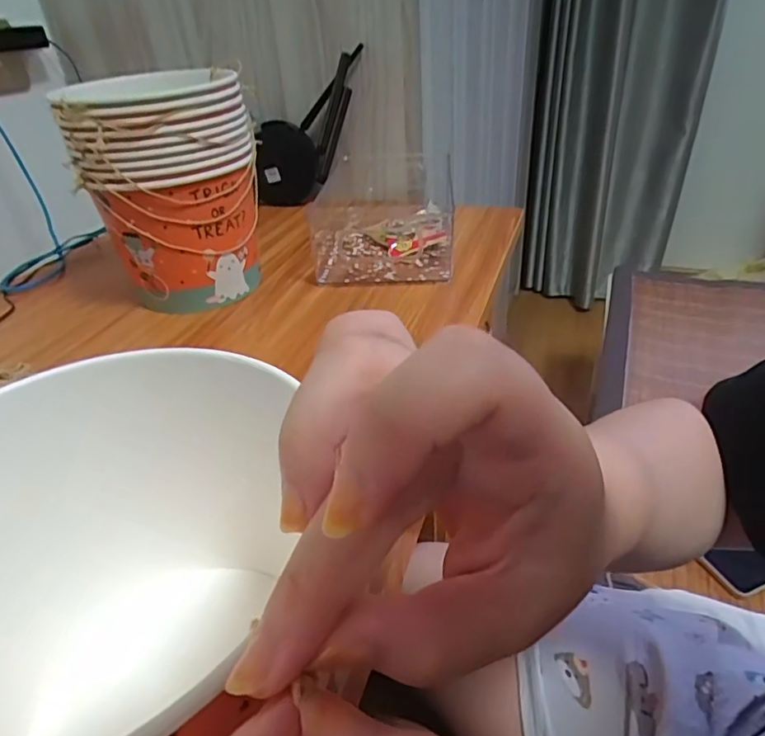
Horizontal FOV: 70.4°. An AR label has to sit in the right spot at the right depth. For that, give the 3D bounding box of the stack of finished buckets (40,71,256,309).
[{"bbox_3d":[-0.203,-0.178,0.540,0.162,0.219,0.136,-15,36,-15],"label":"stack of finished buckets"}]

